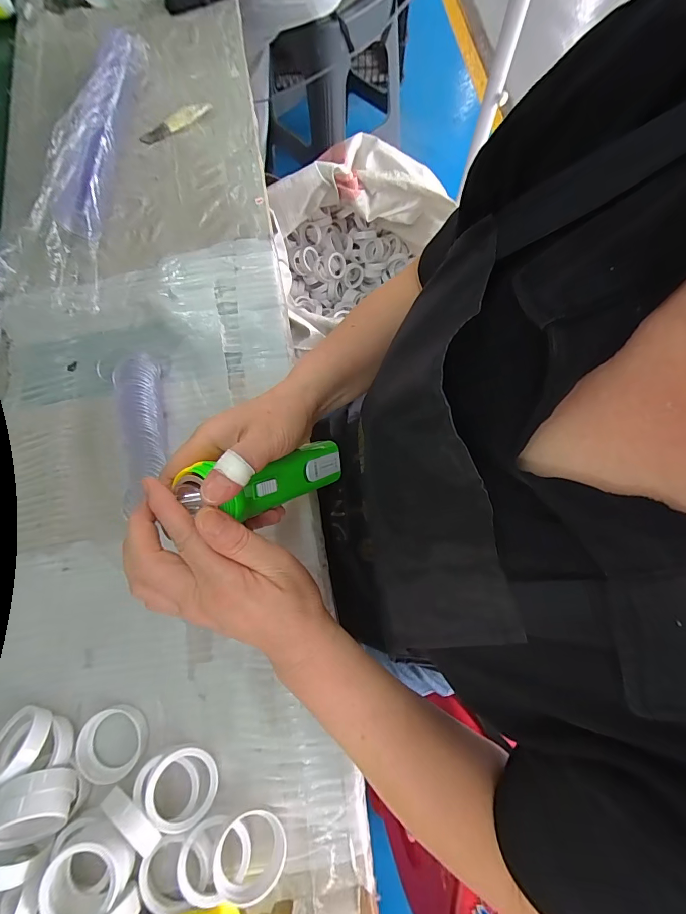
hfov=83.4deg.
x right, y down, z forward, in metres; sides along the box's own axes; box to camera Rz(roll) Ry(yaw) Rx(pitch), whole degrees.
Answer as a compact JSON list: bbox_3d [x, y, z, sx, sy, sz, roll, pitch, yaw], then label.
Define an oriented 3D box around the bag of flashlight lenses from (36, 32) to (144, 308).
[{"bbox_3d":[-0.274,-0.323,0.420,0.054,0.057,0.323,12,89,5],"label":"bag of flashlight lenses"}]

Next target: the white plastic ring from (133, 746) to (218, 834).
[{"bbox_3d":[-0.129,0.258,0.302,0.058,0.018,0.049,37,50,10],"label":"white plastic ring"}]

